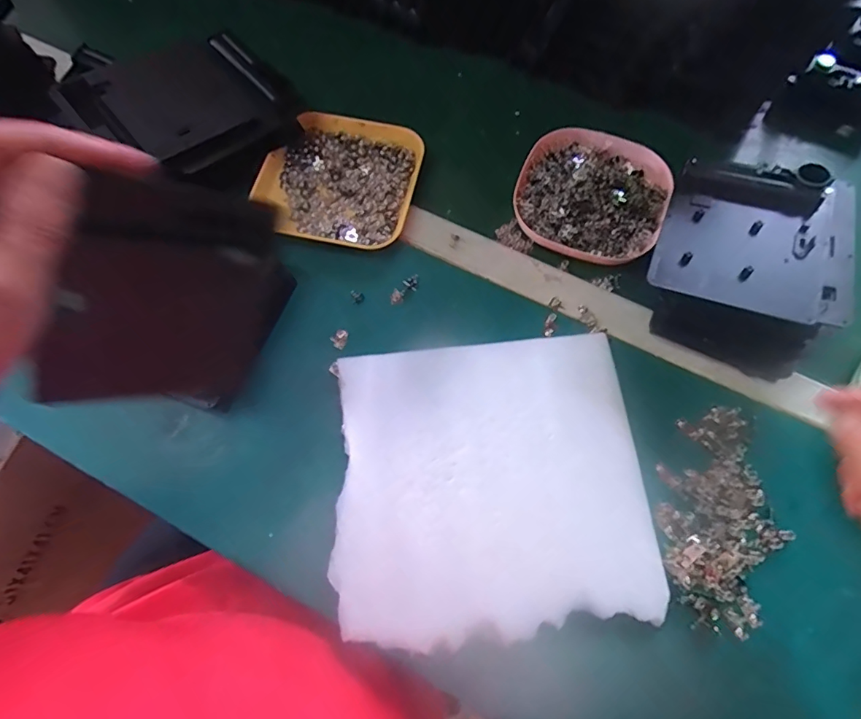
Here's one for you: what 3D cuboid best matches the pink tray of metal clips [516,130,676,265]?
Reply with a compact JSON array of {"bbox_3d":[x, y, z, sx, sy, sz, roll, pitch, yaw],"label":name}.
[{"bbox_3d":[0.153,-0.157,0.452,0.133,0.027,0.130,19,72,6],"label":"pink tray of metal clips"}]

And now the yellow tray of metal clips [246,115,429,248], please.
[{"bbox_3d":[-0.087,-0.175,0.465,0.142,0.020,0.143,10,71,3],"label":"yellow tray of metal clips"}]

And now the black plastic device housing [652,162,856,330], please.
[{"bbox_3d":[0.244,-0.091,0.360,0.126,0.025,0.123,20,73,8],"label":"black plastic device housing"}]

